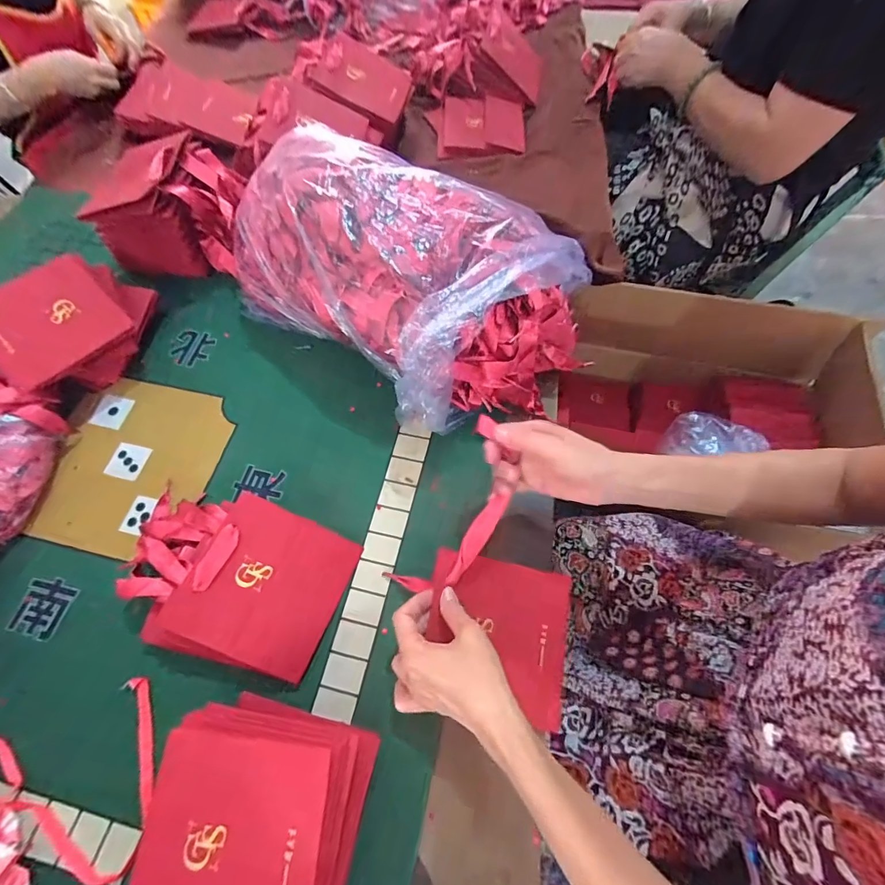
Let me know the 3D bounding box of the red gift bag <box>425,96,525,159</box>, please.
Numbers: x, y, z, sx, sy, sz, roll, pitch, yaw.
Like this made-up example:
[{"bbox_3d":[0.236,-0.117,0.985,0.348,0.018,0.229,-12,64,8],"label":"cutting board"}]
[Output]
[{"bbox_3d":[0.059,-0.550,0.743,0.164,0.032,0.163,0,64,2],"label":"red gift bag"}]

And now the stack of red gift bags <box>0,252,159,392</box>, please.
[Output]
[{"bbox_3d":[-0.456,-0.147,0.538,0.131,0.091,0.179,38,71,18],"label":"stack of red gift bags"}]

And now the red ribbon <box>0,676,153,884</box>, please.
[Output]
[{"bbox_3d":[-0.343,0.313,0.380,0.174,0.015,0.145,-18,65,-6],"label":"red ribbon"}]

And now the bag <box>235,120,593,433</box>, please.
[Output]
[{"bbox_3d":[-0.046,-0.200,0.503,0.423,0.166,0.257,32,70,16],"label":"bag"}]

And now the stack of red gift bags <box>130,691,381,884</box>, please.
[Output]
[{"bbox_3d":[-0.147,0.300,0.334,0.161,0.068,0.153,10,65,7],"label":"stack of red gift bags"}]

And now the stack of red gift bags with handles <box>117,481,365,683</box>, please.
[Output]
[{"bbox_3d":[-0.221,0.131,0.435,0.229,0.058,0.154,17,66,10],"label":"stack of red gift bags with handles"}]

